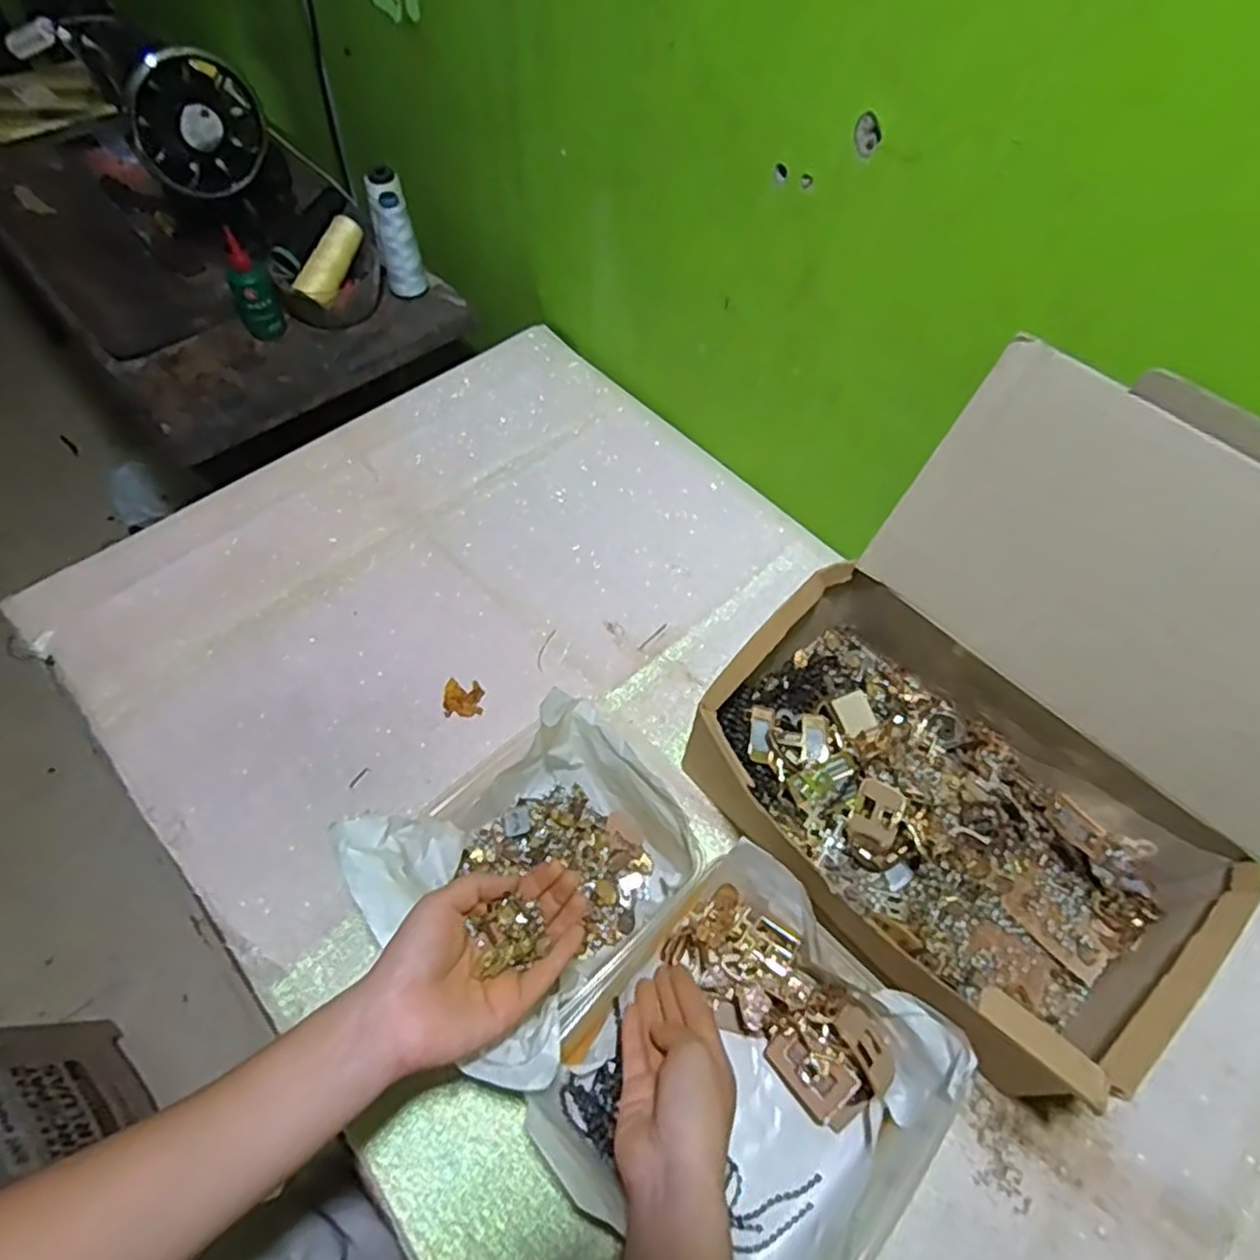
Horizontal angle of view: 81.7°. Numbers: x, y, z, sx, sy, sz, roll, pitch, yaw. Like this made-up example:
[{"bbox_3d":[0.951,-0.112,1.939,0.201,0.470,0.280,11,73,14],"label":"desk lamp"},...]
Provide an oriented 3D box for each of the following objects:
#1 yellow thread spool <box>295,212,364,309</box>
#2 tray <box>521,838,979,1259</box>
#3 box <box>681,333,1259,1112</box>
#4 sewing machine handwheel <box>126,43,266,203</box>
[{"bbox_3d":[-0.350,-0.431,0.854,0.035,0.034,0.110,23,81,12],"label":"yellow thread spool"},{"bbox_3d":[0.074,0.280,0.446,0.208,0.081,0.208,40,65,21],"label":"tray"},{"bbox_3d":[0.244,0.064,0.469,0.304,0.287,0.327,-38,66,-22],"label":"box"},{"bbox_3d":[-0.466,-0.545,0.789,0.129,0.133,0.062,-18,61,-14],"label":"sewing machine handwheel"}]

